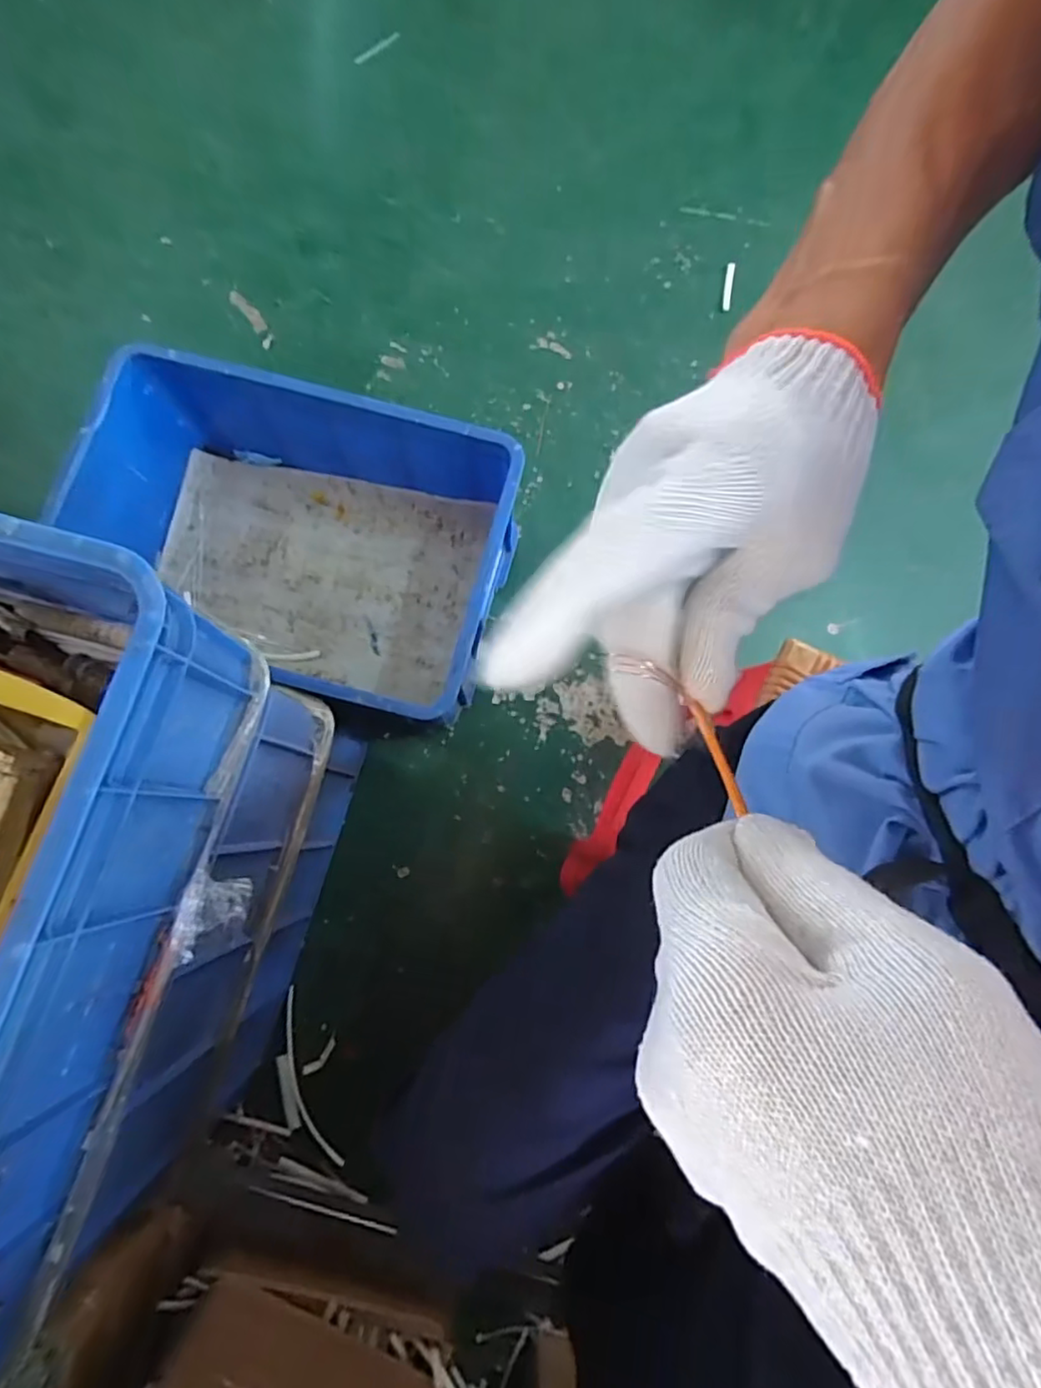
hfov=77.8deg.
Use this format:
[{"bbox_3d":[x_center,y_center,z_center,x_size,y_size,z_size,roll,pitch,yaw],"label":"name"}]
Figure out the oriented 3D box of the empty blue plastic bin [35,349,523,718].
[{"bbox_3d":[-0.356,-0.224,1.007,0.664,0.270,0.414,17,80,3],"label":"empty blue plastic bin"}]

